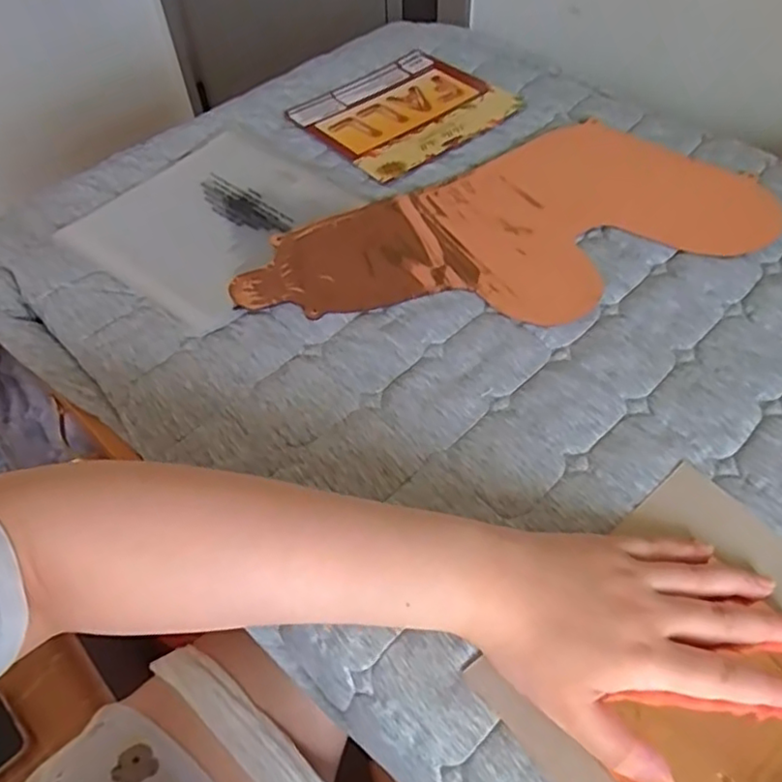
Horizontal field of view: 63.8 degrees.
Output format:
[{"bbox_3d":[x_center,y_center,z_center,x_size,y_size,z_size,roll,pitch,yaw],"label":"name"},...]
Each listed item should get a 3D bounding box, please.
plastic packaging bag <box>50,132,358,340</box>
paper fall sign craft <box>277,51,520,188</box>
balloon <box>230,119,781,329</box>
[{"bbox_3d":[-0.160,-0.159,0.572,0.199,0.010,0.207,30,60,23],"label":"plastic packaging bag"},{"bbox_3d":[0.017,-0.303,0.672,0.196,0.008,0.171,-33,58,-20],"label":"paper fall sign craft"},{"bbox_3d":[0.099,-0.132,0.535,0.430,0.012,0.209,-25,55,-15],"label":"balloon"}]

